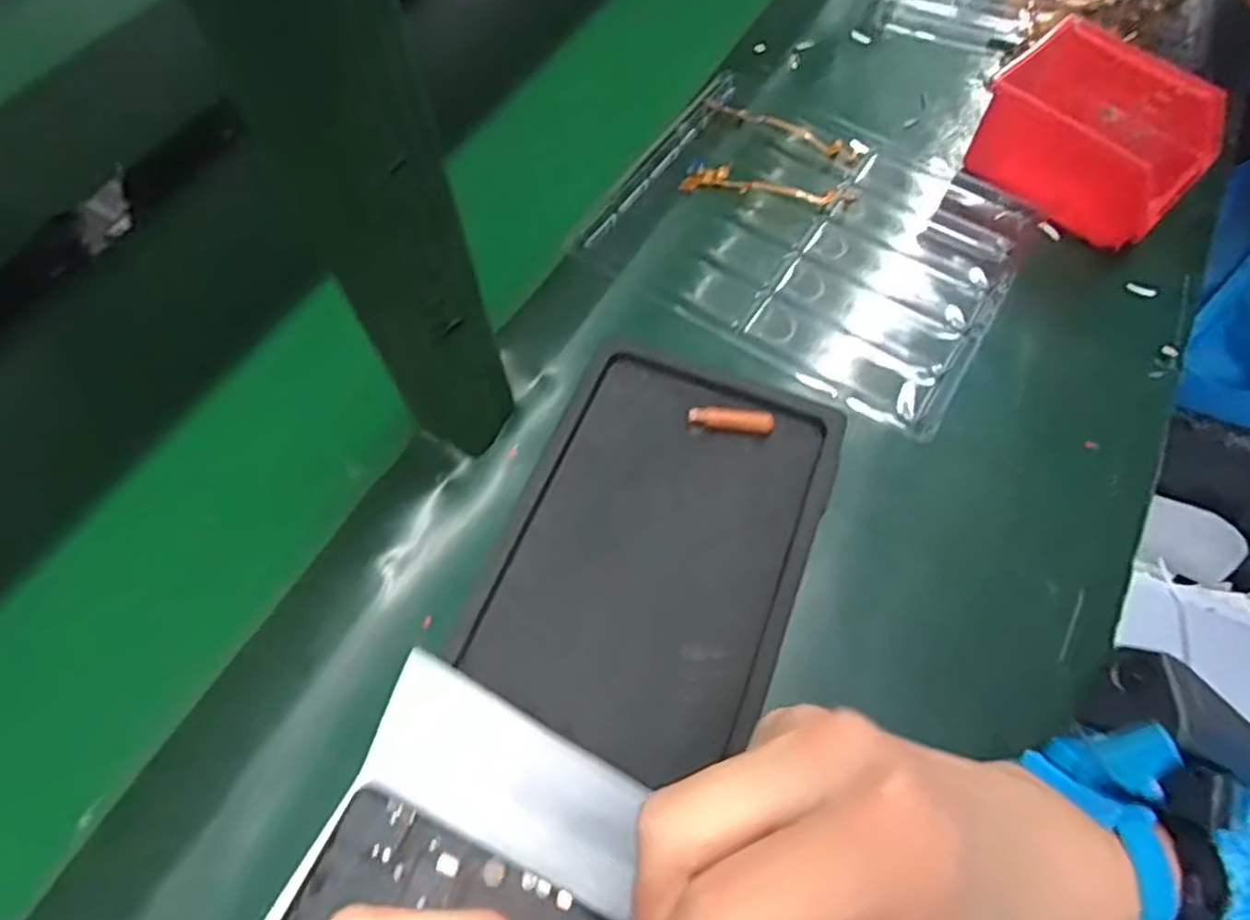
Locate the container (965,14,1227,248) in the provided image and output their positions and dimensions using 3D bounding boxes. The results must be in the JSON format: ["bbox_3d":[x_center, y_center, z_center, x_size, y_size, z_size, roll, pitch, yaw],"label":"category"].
[{"bbox_3d":[0.334,-0.232,0.505,0.107,0.073,0.139,-41,69,-18],"label":"container"}]

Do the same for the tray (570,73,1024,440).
[{"bbox_3d":[0.131,-0.162,0.504,0.264,0.020,0.223,29,67,15],"label":"tray"}]

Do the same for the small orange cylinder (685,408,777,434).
[{"bbox_3d":[0.063,-0.025,0.419,0.049,0.009,0.015,7,63,5],"label":"small orange cylinder"}]

